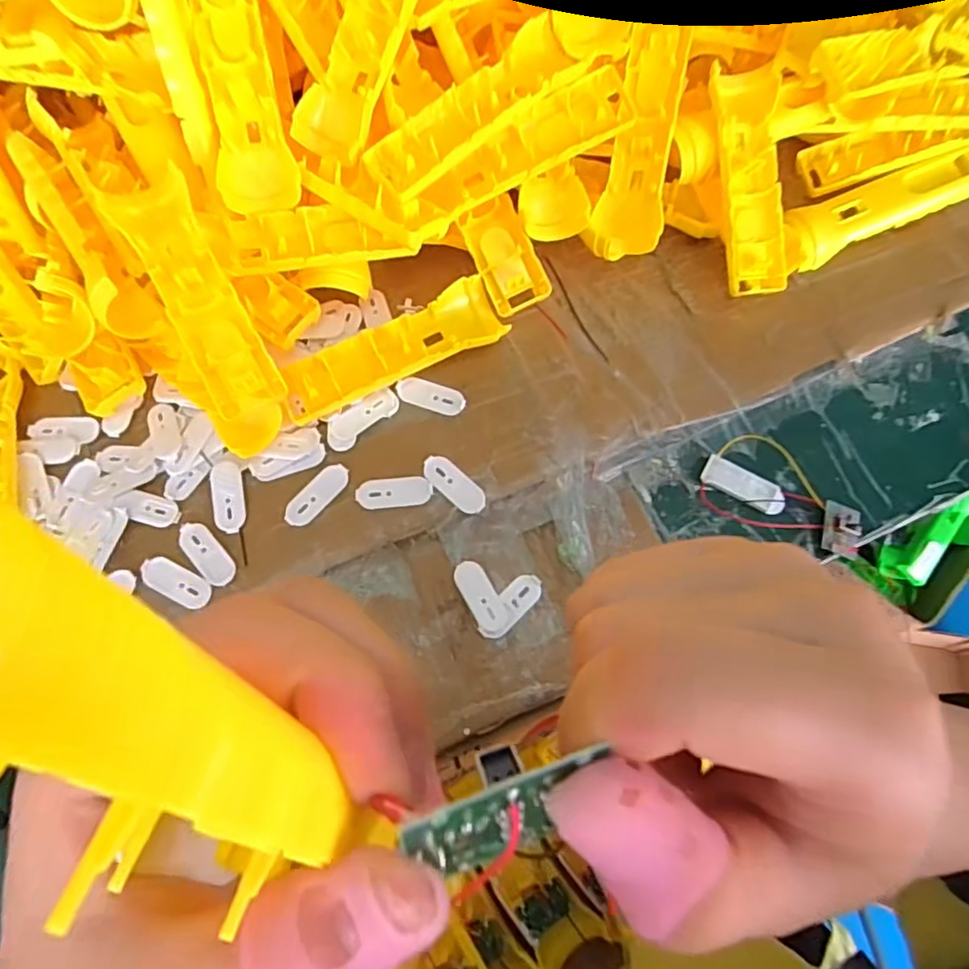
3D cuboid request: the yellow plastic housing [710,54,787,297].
[{"bbox_3d":[0.195,-0.223,0.457,0.049,0.020,0.159,-6,93,-3],"label":"yellow plastic housing"}]

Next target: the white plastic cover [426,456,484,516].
[{"bbox_3d":[-0.020,0.000,0.422,0.050,0.004,0.021,43,77,10],"label":"white plastic cover"}]

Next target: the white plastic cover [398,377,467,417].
[{"bbox_3d":[-0.038,-0.064,0.441,0.049,0.004,0.020,19,75,4],"label":"white plastic cover"}]

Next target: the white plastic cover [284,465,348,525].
[{"bbox_3d":[-0.113,0.006,0.417,0.020,0.004,0.050,41,77,9],"label":"white plastic cover"}]

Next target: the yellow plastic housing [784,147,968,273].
[{"bbox_3d":[0.304,-0.215,0.488,0.175,0.029,0.042,-23,76,-8],"label":"yellow plastic housing"}]

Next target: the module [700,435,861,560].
[{"bbox_3d":[0.208,0.002,0.429,0.107,0.020,0.065,22,75,5],"label":"module"}]

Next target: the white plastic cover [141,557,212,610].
[{"bbox_3d":[-0.199,0.063,0.400,0.049,0.007,0.022,25,75,5],"label":"white plastic cover"}]

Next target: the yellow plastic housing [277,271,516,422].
[{"bbox_3d":[-0.063,-0.092,0.434,0.155,0.022,0.048,-27,77,-9],"label":"yellow plastic housing"}]

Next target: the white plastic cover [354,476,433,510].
[{"bbox_3d":[-0.061,0.005,0.417,0.050,0.004,0.020,-6,75,-3],"label":"white plastic cover"}]

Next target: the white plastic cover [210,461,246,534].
[{"bbox_3d":[-0.172,0.008,0.417,0.022,0.004,0.049,-9,75,-4],"label":"white plastic cover"}]

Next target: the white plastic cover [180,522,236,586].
[{"bbox_3d":[-0.181,0.044,0.403,0.020,0.006,0.050,-39,79,-11],"label":"white plastic cover"}]

